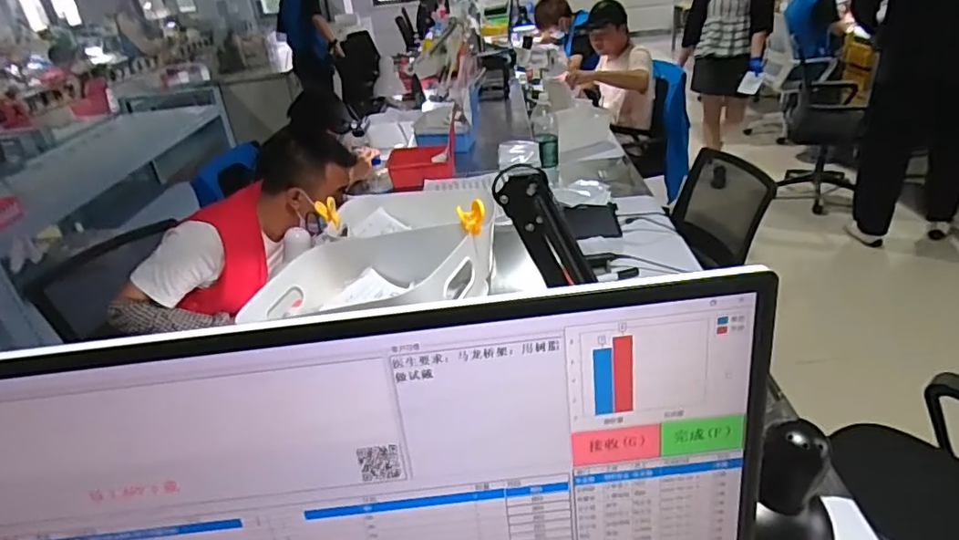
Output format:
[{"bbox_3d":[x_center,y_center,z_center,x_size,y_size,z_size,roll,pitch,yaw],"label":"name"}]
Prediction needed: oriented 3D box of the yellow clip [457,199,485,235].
[{"bbox_3d":[-0.010,-0.064,0.730,0.038,0.050,0.013,-26,36,-29],"label":"yellow clip"}]

